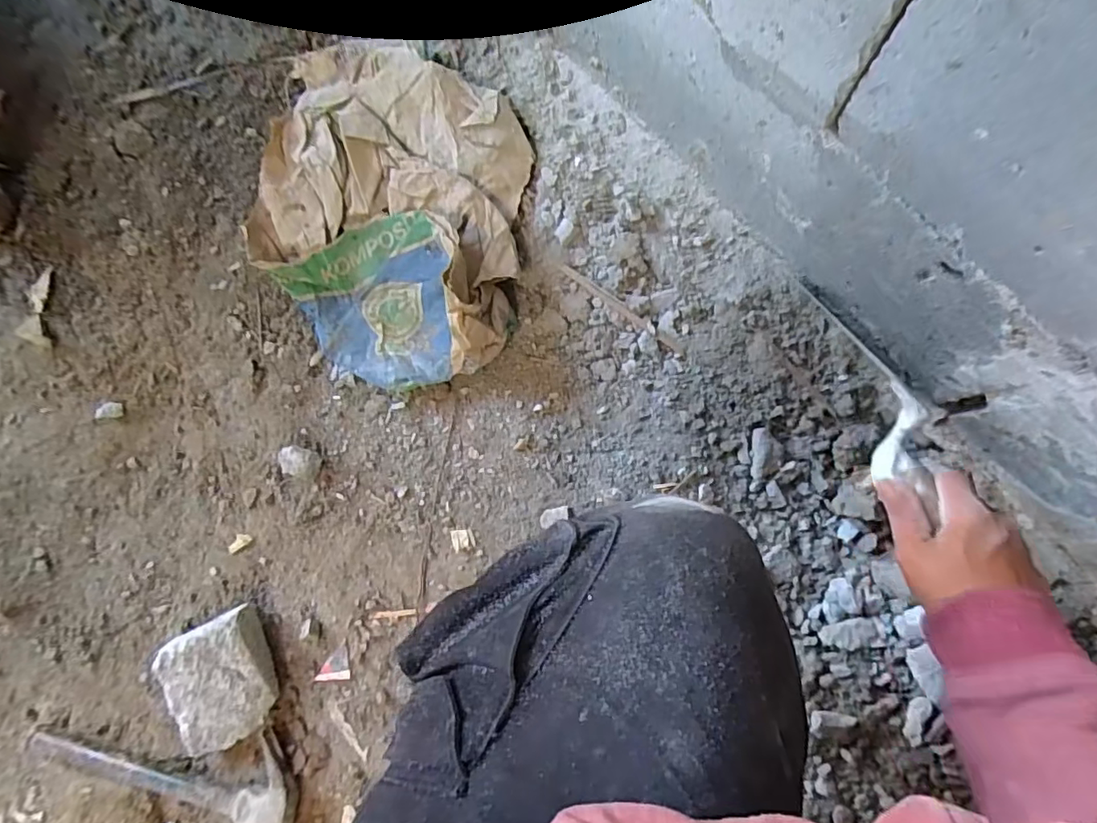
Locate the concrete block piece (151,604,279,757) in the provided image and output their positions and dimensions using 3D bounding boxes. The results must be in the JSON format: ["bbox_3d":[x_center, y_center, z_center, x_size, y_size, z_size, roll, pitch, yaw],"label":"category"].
[{"bbox_3d":[-0.320,0.265,0.550,0.104,0.047,0.113,-28,81,3],"label":"concrete block piece"}]

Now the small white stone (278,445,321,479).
[{"bbox_3d":[-0.251,0.051,0.566,0.042,0.014,0.029,12,85,8],"label":"small white stone"}]

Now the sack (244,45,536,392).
[{"bbox_3d":[-0.160,-0.208,0.542,0.275,0.086,0.349,8,84,8],"label":"sack"}]

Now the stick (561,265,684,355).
[{"bbox_3d":[0.069,-0.098,0.537,0.143,0.009,0.011,38,89,9],"label":"stick"}]

